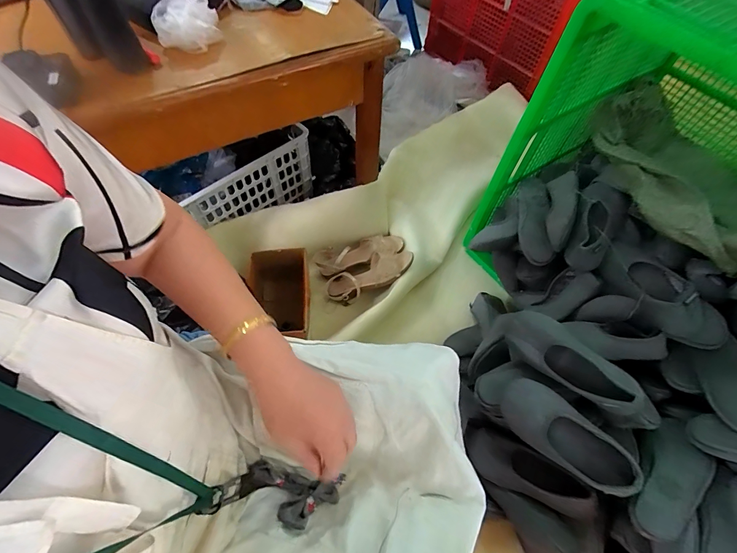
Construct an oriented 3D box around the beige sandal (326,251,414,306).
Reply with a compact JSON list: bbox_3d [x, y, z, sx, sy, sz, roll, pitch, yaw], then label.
[{"bbox_3d":[0.002,-0.001,0.940,0.250,0.062,0.095,-25,62,7],"label":"beige sandal"}]

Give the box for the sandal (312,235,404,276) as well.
[{"bbox_3d":[-0.025,-0.065,0.981,0.253,0.058,0.089,-14,62,-10],"label":"sandal"}]

